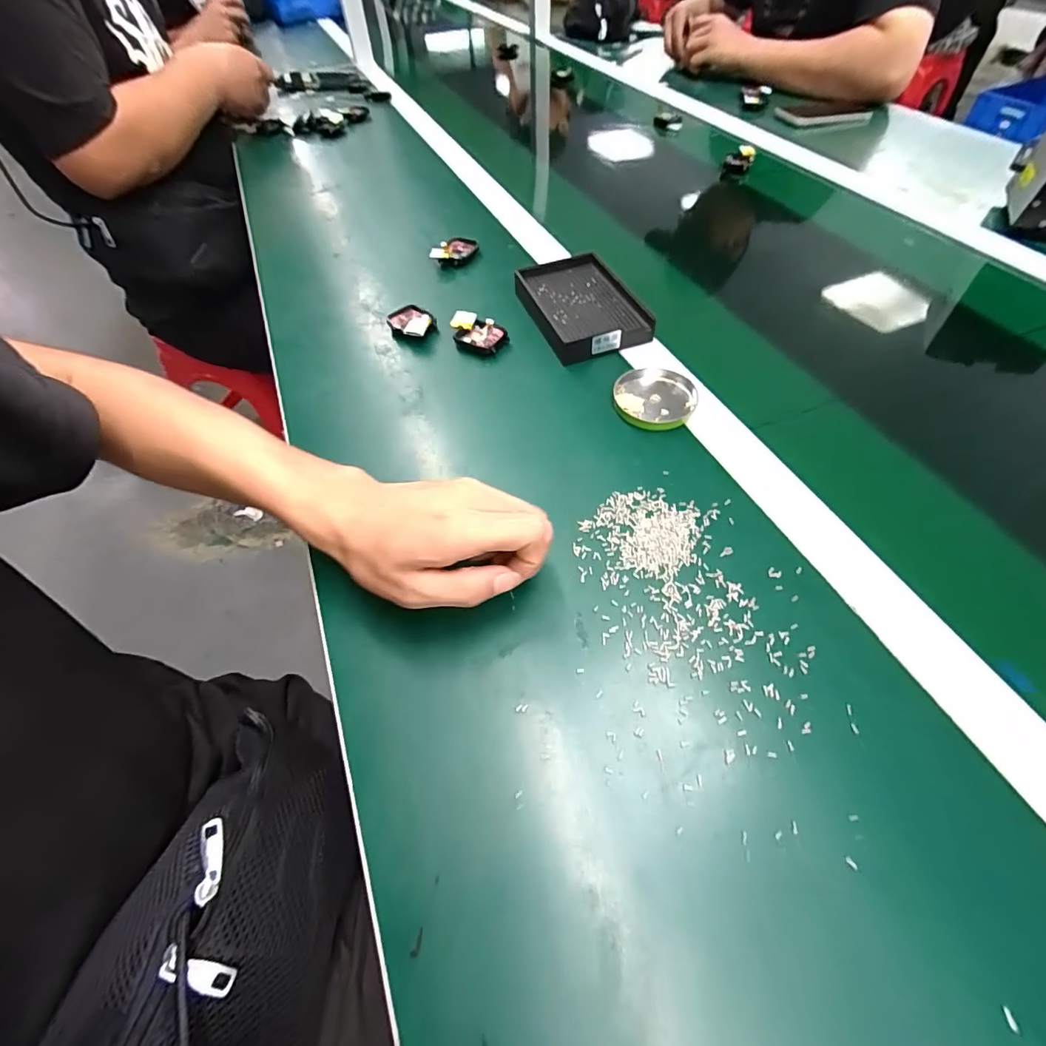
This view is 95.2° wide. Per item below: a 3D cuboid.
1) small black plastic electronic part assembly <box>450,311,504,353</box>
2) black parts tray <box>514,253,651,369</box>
[{"bbox_3d":[-0.044,-0.179,0.451,0.055,0.017,0.036,27,61,20],"label":"small black plastic electronic part assembly"},{"bbox_3d":[0.053,-0.212,0.467,0.099,0.025,0.140,-19,56,-10],"label":"black parts tray"}]

